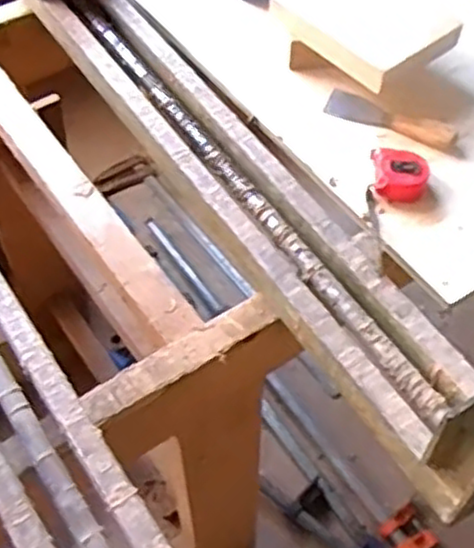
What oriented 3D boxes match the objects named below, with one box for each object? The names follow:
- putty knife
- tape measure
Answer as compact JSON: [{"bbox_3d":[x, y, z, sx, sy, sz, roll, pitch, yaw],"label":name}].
[{"bbox_3d":[0.194,-0.197,0.940,0.169,0.021,0.042,22,56,18],"label":"putty knife"},{"bbox_3d":[0.185,-0.113,0.859,0.068,0.031,0.055,12,54,11],"label":"tape measure"}]

